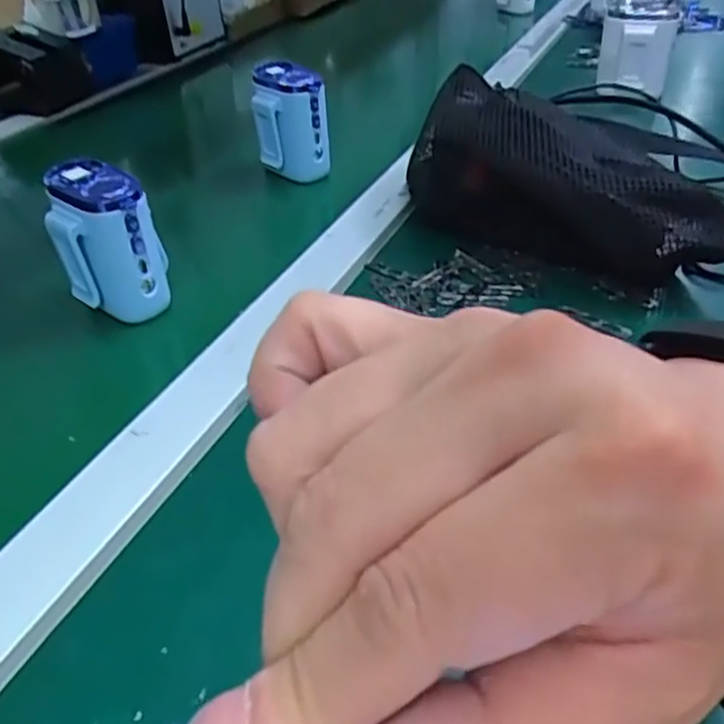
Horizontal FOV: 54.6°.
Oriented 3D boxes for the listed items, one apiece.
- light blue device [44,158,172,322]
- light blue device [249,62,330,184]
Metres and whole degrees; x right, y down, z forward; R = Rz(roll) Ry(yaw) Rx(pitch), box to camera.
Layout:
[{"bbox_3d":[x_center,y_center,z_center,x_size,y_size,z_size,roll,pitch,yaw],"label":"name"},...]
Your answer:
[{"bbox_3d":[-0.153,-0.072,0.423,0.056,0.082,0.056,-18,40,-19],"label":"light blue device"},{"bbox_3d":[-0.061,-0.202,0.589,0.056,0.081,0.060,-8,38,-8],"label":"light blue device"}]

